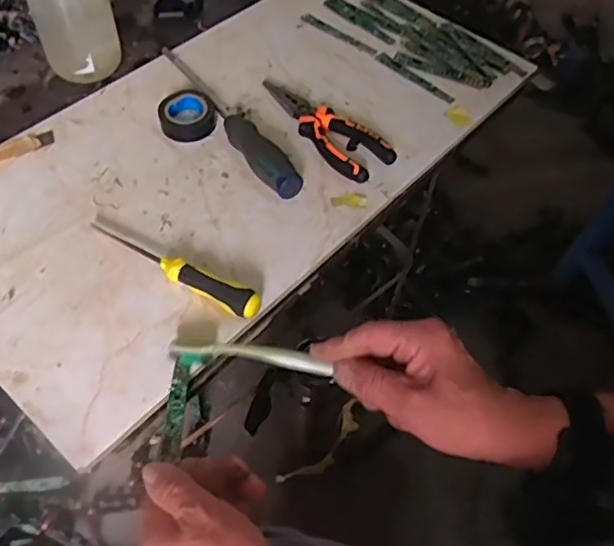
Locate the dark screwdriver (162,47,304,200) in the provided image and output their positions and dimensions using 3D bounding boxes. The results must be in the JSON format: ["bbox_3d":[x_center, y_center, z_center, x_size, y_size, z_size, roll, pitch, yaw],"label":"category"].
[{"bbox_3d":[-0.077,-0.152,0.578,0.026,0.025,0.240,-27,60,-20],"label":"dark screwdriver"}]

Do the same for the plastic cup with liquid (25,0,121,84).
[{"bbox_3d":[-0.229,-0.253,0.597,0.075,0.101,0.070,-18,57,-15],"label":"plastic cup with liquid"}]

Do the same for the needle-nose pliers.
[{"bbox_3d":[0.016,-0.143,0.582,0.054,0.019,0.153,-35,63,-24],"label":"needle-nose pliers"}]

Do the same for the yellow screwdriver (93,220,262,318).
[{"bbox_3d":[-0.108,-0.004,0.478,0.158,0.016,0.021,24,57,14],"label":"yellow screwdriver"}]

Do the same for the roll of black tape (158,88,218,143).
[{"bbox_3d":[-0.113,-0.151,0.580,0.051,0.024,0.051,1,54,-2],"label":"roll of black tape"}]

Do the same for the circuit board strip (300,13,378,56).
[{"bbox_3d":[0.036,-0.265,0.674,0.100,0.006,0.013,32,59,19],"label":"circuit board strip"}]

